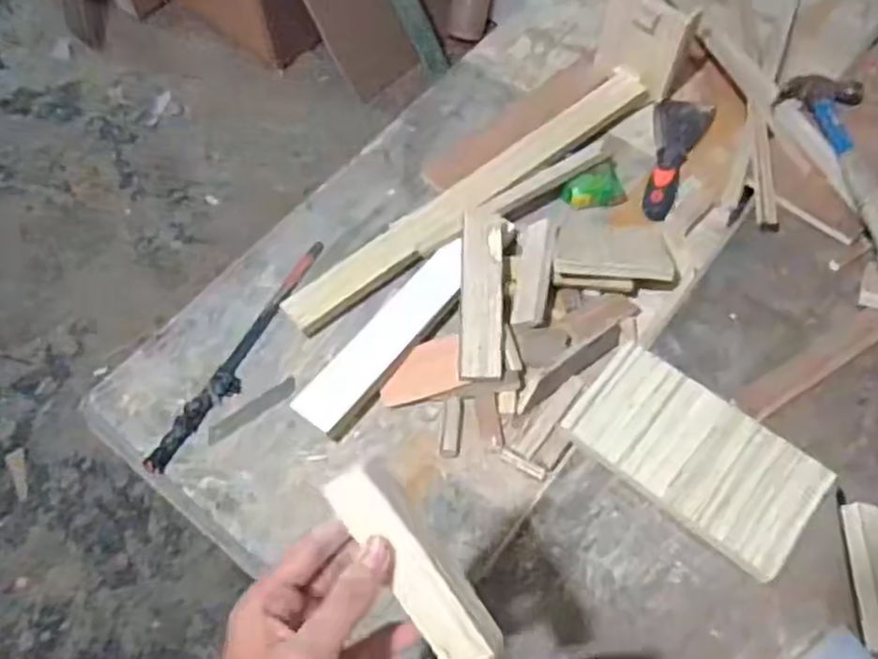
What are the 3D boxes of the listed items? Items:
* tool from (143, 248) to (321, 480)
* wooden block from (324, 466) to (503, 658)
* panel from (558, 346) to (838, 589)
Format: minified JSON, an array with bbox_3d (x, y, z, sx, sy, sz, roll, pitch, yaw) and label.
[{"bbox_3d":[-0.203,0.017,0.765,0.033,0.020,0.302,24,63,14],"label":"tool"},{"bbox_3d":[-0.013,0.119,0.363,0.029,0.014,0.114,-35,90,5],"label":"wooden block"},{"bbox_3d":[0.225,0.107,0.639,0.207,0.025,0.114,37,67,20],"label":"panel"}]

